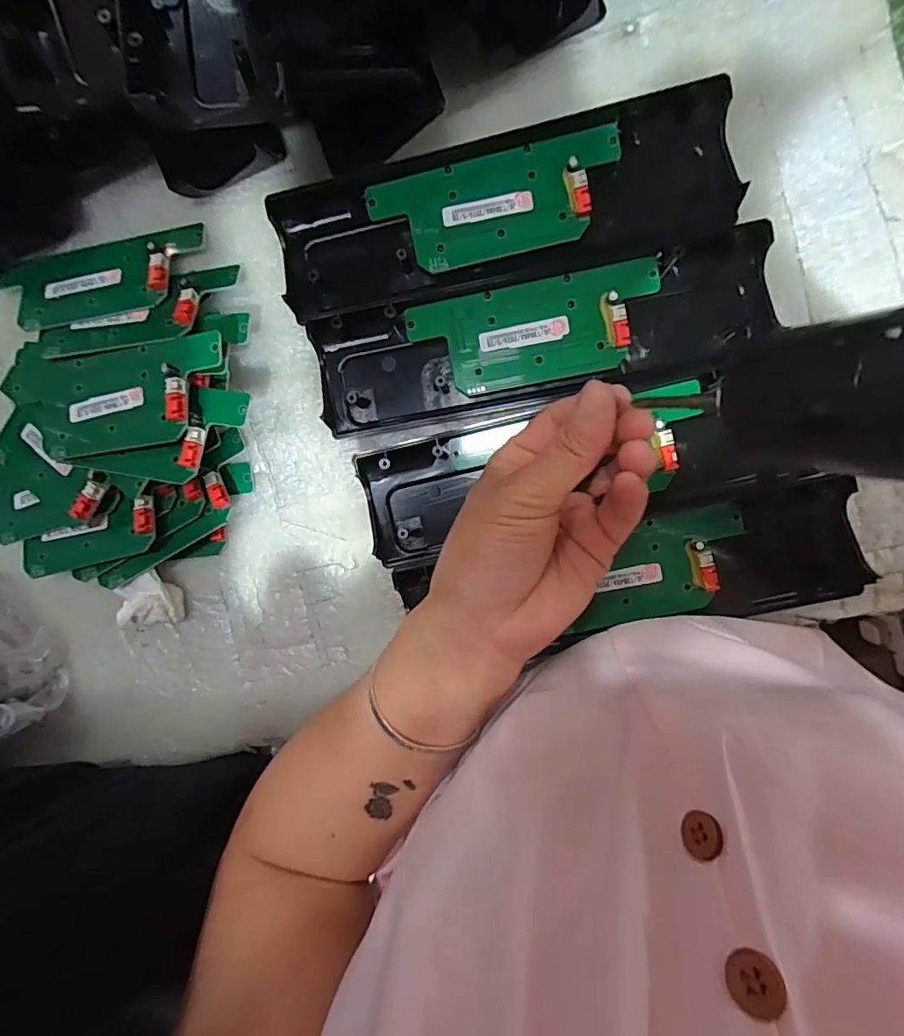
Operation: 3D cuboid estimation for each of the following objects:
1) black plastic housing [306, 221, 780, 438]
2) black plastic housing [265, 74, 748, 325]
[{"bbox_3d":[0.047,-0.100,0.281,0.245,0.016,0.068,-11,94,5],"label":"black plastic housing"},{"bbox_3d":[0.025,-0.170,0.278,0.245,0.018,0.076,-12,92,6],"label":"black plastic housing"}]

